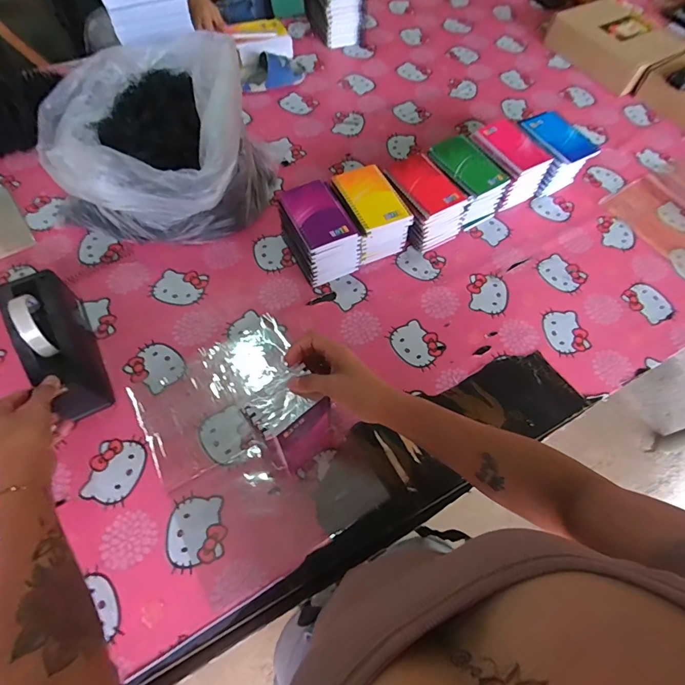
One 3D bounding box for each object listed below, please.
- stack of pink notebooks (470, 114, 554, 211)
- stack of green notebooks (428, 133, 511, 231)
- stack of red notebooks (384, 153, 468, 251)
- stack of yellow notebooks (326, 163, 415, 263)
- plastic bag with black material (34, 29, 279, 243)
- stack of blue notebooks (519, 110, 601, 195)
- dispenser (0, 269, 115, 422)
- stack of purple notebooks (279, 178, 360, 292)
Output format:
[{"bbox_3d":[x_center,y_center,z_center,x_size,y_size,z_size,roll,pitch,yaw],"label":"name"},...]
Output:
[{"bbox_3d":[0.313,-0.346,0.801,0.105,0.095,0.135,-26,66,-17],"label":"stack of pink notebooks"},{"bbox_3d":[0.225,-0.300,0.771,0.106,0.099,0.140,-28,67,-17],"label":"stack of green notebooks"},{"bbox_3d":[0.138,-0.246,0.733,0.107,0.101,0.135,-32,68,-19],"label":"stack of red notebooks"},{"bbox_3d":[0.043,-0.218,0.710,0.099,0.101,0.132,-25,66,-16],"label":"stack of yellow notebooks"},{"bbox_3d":[-0.308,-0.333,0.692,0.323,0.213,0.295,17,62,5],"label":"plastic bag with black material"},{"bbox_3d":[0.406,-0.372,0.820,0.108,0.104,0.138,-31,68,-19],"label":"stack of blue notebooks"},{"bbox_3d":[-0.402,0.001,0.564,0.072,0.120,0.205,-26,66,-16],"label":"dispenser"},{"bbox_3d":[-0.037,-0.181,0.682,0.094,0.106,0.135,-24,66,-16],"label":"stack of purple notebooks"}]

